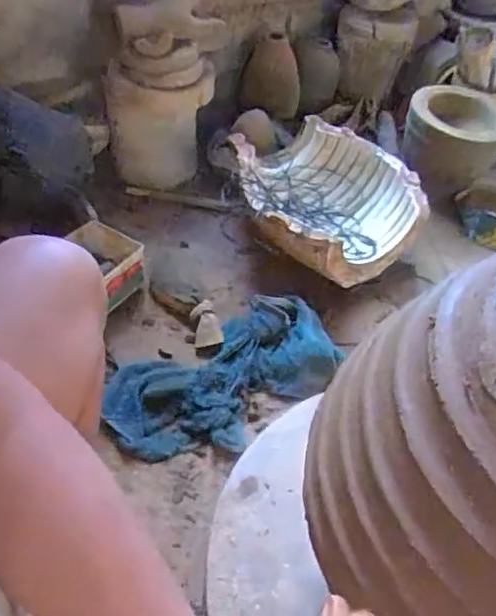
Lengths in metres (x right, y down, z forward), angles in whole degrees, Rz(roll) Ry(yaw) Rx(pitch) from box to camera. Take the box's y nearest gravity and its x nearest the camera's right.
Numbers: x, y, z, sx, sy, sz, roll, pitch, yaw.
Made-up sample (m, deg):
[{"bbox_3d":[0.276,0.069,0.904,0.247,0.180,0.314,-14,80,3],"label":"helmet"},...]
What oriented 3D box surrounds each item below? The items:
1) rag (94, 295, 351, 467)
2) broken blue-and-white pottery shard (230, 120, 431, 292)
[{"bbox_3d":[-0.036,0.110,0.933,0.365,0.081,0.193,-21,53,-24],"label":"rag"},{"bbox_3d":[0.143,-0.208,1.149,0.324,0.133,0.342,3,47,-4],"label":"broken blue-and-white pottery shard"}]

